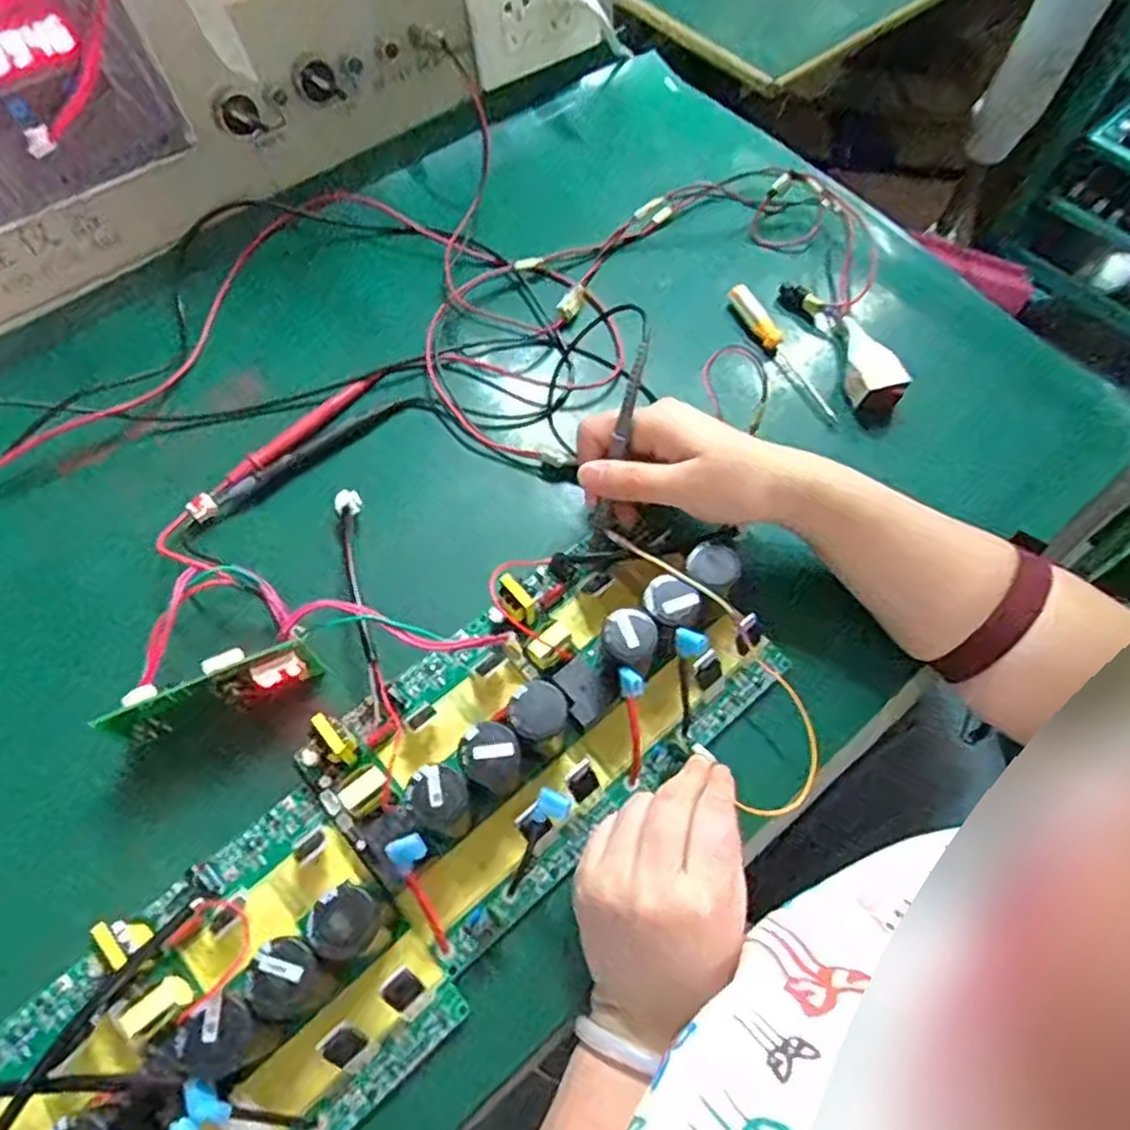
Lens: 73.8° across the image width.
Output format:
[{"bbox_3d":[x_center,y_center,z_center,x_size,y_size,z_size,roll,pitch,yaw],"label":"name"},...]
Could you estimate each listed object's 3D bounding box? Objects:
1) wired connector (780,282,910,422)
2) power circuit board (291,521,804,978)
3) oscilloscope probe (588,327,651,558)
[{"bbox_3d":[0.193,-0.157,0.525,0.032,0.028,0.125,-19,65,-10],"label":"wired connector"},{"bbox_3d":[-0.011,0.074,0.394,0.244,0.058,0.136,-39,70,-18],"label":"power circuit board"},{"bbox_3d":[0.029,-0.063,0.417,0.007,0.133,0.010,17,32,7],"label":"oscilloscope probe"}]

